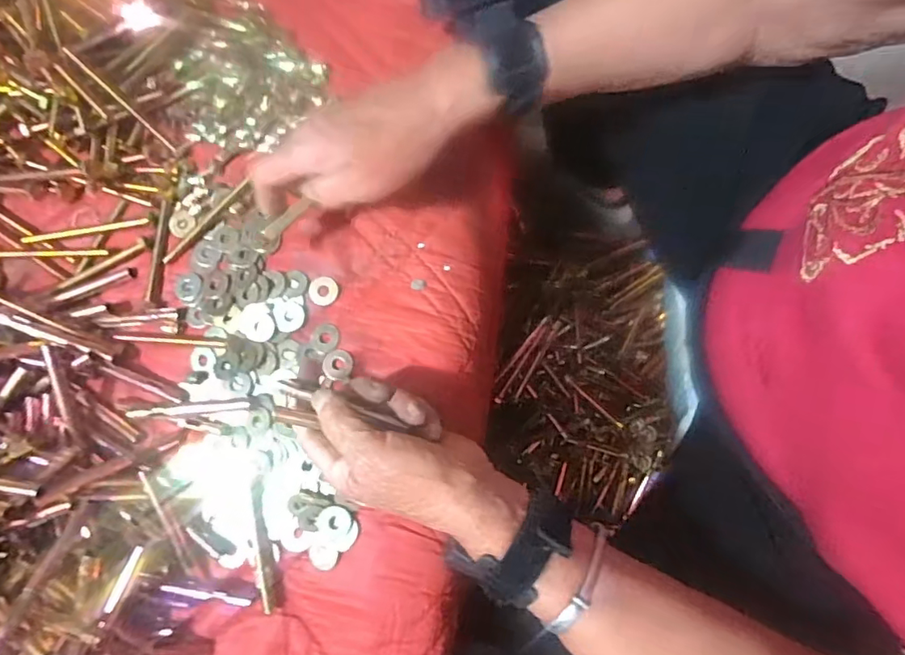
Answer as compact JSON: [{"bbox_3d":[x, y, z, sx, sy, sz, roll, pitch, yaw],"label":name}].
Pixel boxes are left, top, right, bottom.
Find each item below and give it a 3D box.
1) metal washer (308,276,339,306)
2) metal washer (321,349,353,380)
[{"bbox_3d":[-0.097,-0.028,0.395,0.022,0.004,0.021,-1,80,5],"label":"metal washer"},{"bbox_3d":[-0.084,0.027,0.382,0.022,0.004,0.022,-1,80,5],"label":"metal washer"}]

